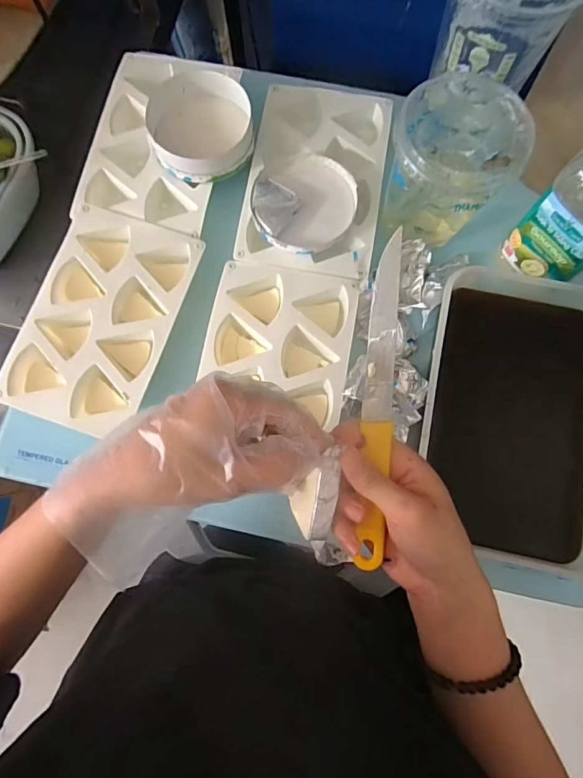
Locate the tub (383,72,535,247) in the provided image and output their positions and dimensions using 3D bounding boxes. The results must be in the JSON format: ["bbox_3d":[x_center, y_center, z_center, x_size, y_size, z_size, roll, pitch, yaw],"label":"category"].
[{"bbox_3d":[0.158,-0.213,0.456,0.104,0.145,0.106,0,77,0],"label":"tub"}]

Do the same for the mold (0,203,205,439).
[{"bbox_3d":[-0.195,-0.071,0.478,0.147,0.030,0.228,17,78,4],"label":"mold"}]

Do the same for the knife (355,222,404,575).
[{"bbox_3d":[0.054,0.011,0.283,0.017,0.006,0.205,3,95,1],"label":"knife"}]

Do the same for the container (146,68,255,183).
[{"bbox_3d":[-0.100,-0.286,0.498,0.112,0.031,0.126,-5,77,-1],"label":"container"}]

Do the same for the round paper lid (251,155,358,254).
[{"bbox_3d":[0.014,-0.199,0.482,0.106,0.014,0.110,2,77,1],"label":"round paper lid"}]

